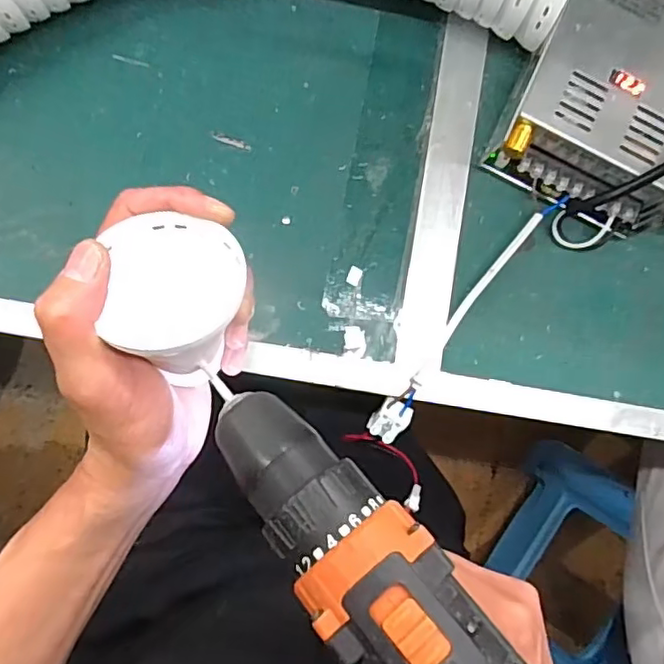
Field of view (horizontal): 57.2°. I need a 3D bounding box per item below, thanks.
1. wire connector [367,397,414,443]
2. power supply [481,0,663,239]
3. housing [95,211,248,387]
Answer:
[{"bbox_3d":[0.039,0.059,0.410,0.022,0.010,0.030,43,112,9],"label":"wire connector"},{"bbox_3d":[0.201,-0.184,0.395,0.124,0.044,0.216,26,85,-3],"label":"power supply"},{"bbox_3d":[-0.068,-0.011,0.265,0.062,0.047,0.074,3,54,-4],"label":"housing"}]

